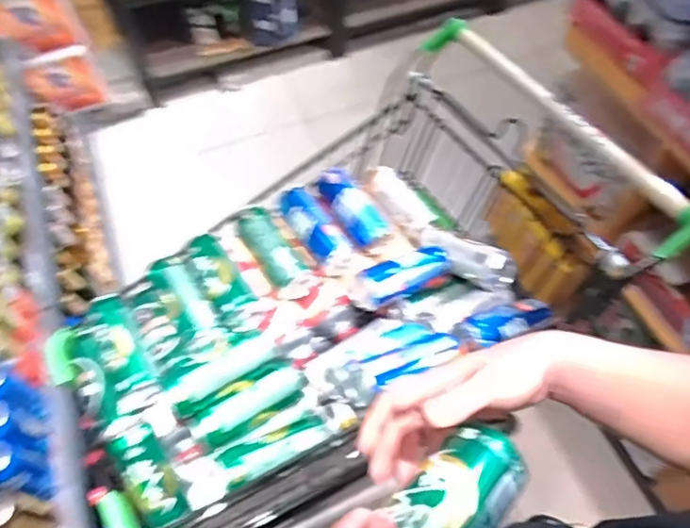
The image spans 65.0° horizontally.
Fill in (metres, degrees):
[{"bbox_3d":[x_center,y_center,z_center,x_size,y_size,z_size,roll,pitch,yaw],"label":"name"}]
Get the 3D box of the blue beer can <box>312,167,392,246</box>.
[{"bbox_3d":[0.016,-0.094,0.944,0.078,0.058,0.167,-29,62,-16],"label":"blue beer can"}]

